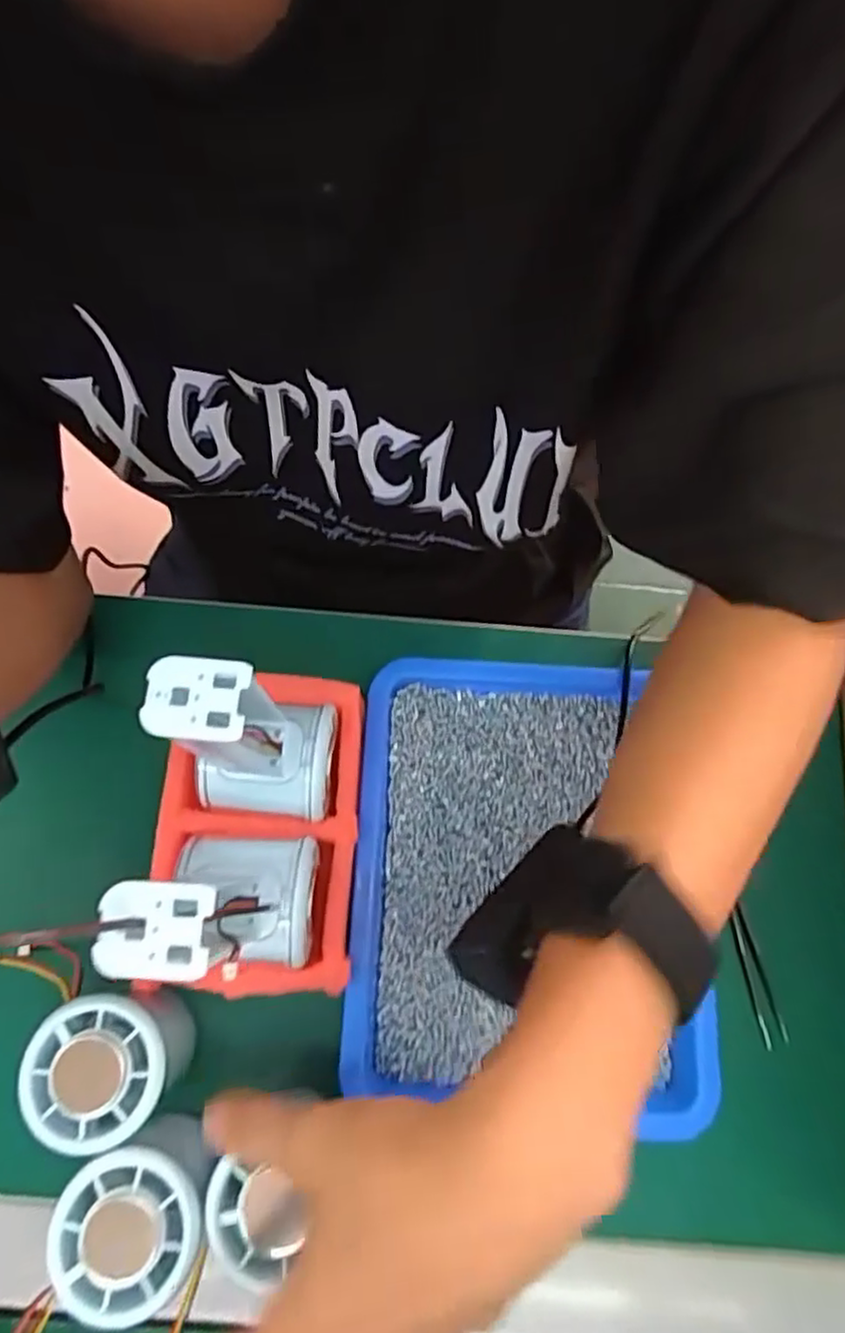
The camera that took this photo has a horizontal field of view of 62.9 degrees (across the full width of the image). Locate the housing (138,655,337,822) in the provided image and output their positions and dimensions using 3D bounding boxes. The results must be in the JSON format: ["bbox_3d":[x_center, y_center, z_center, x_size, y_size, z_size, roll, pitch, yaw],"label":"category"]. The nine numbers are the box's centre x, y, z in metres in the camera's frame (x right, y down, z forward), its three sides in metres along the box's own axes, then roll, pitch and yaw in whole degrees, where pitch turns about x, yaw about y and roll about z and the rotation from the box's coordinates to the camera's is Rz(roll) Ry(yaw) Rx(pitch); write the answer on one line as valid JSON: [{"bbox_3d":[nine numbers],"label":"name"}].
[{"bbox_3d":[-0.070,0.031,0.273,0.056,0.120,0.049,6,75,0],"label":"housing"}]

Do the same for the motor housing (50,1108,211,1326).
[{"bbox_3d":[-0.115,0.224,0.285,0.055,0.046,0.056,0,76,-1],"label":"motor housing"}]

